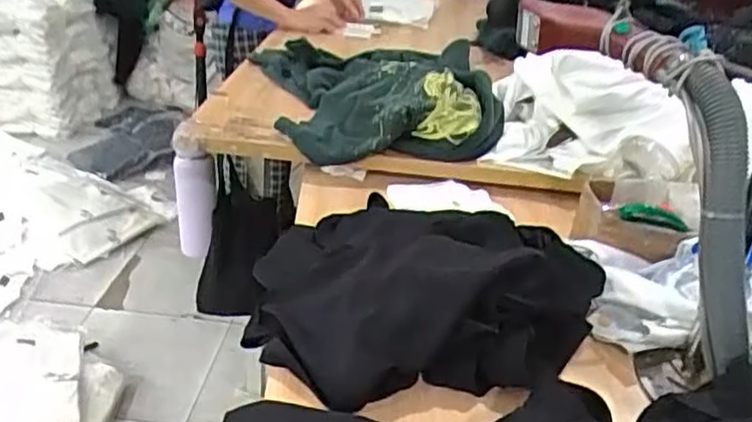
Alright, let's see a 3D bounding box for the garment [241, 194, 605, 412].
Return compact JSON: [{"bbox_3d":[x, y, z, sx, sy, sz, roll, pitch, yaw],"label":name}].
[{"bbox_3d":[0.061,0.065,0.815,0.412,0.103,0.337,-3,29,-14],"label":"garment"}]

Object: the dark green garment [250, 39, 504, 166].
[{"bbox_3d":[-0.005,-0.212,1.255,0.437,0.129,0.367,1,28,-6],"label":"dark green garment"}]

